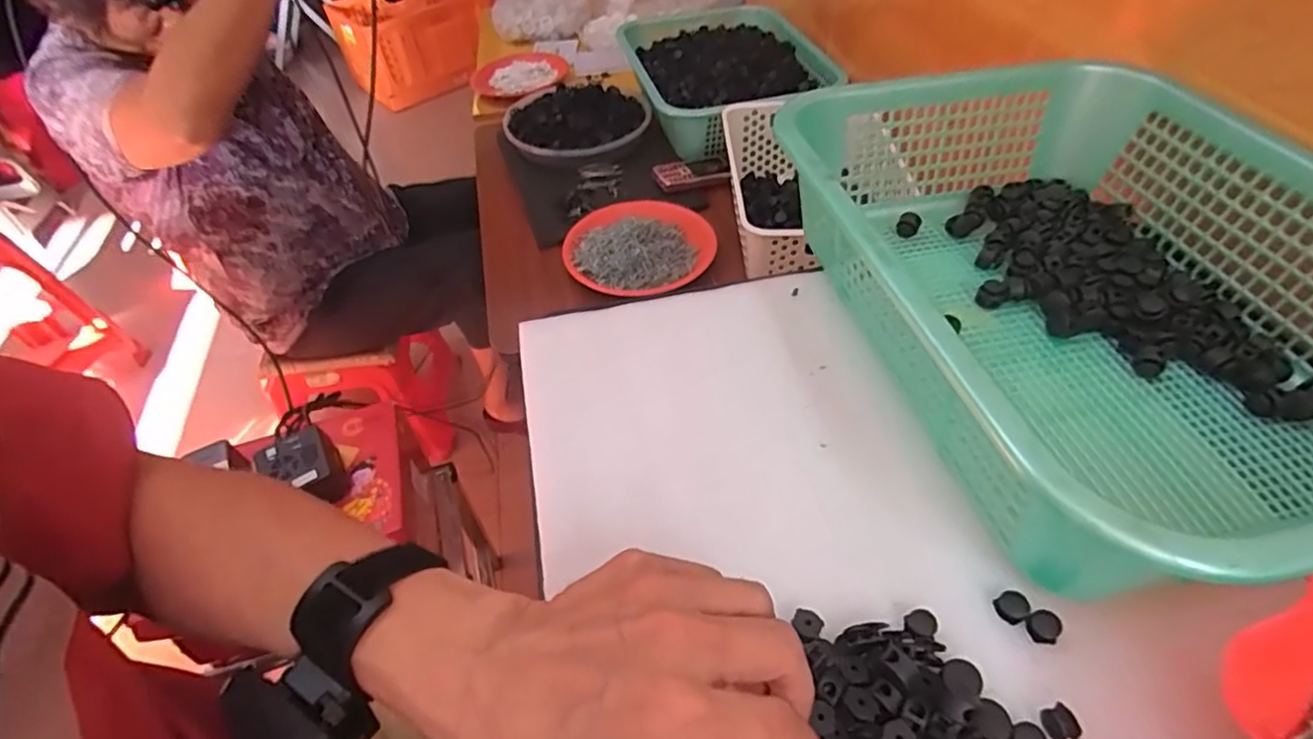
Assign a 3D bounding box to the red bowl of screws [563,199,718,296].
[{"bbox_3d":[-0.025,-0.167,0.842,0.188,0.046,0.181,-32,52,-22],"label":"red bowl of screws"}]

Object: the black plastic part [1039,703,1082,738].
[{"bbox_3d":[0.168,0.148,0.271,0.013,0.007,0.013,-15,48,-9],"label":"black plastic part"}]

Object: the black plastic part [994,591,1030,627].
[{"bbox_3d":[0.168,0.111,0.306,0.014,0.004,0.013,-26,50,-18],"label":"black plastic part"}]

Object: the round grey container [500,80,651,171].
[{"bbox_3d":[-0.123,-0.398,1.039,0.226,0.072,0.227,-3,47,3],"label":"round grey container"}]

